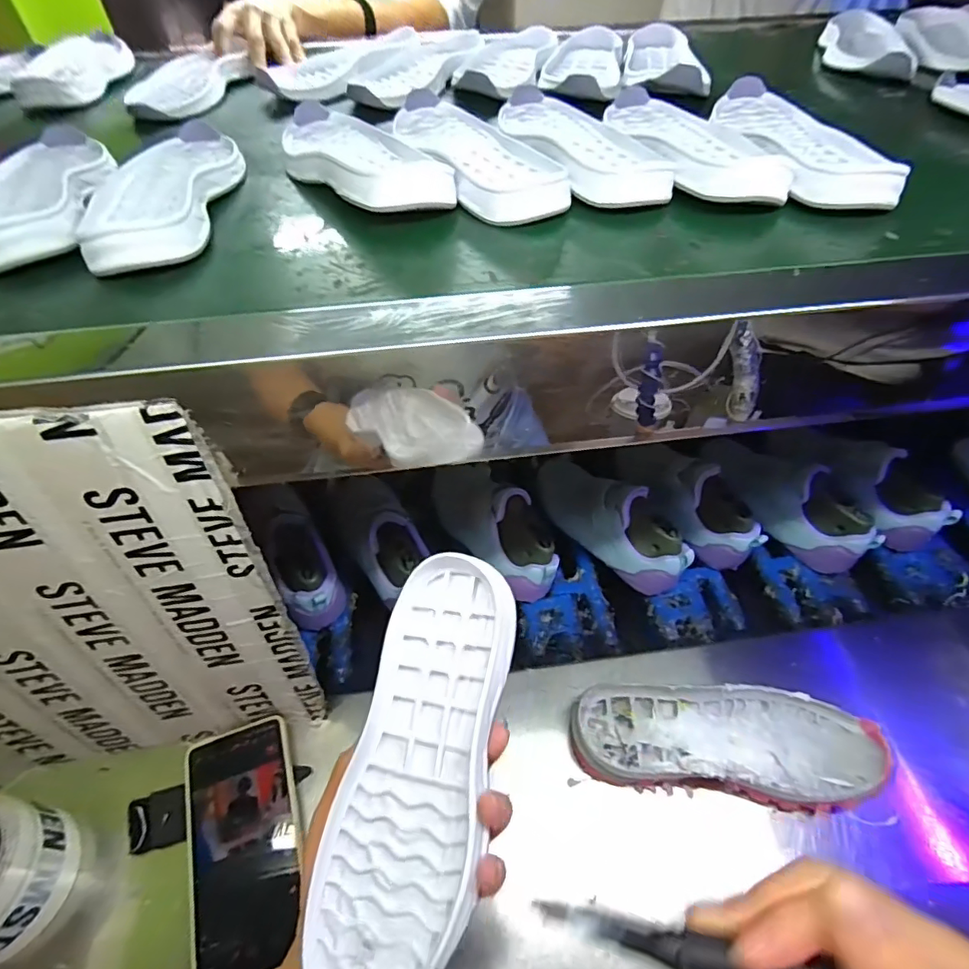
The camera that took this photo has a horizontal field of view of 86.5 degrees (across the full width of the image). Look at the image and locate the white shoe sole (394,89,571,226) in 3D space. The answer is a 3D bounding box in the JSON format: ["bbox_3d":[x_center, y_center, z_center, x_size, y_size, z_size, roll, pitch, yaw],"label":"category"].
[{"bbox_3d":[-0.014,-0.258,0.403,0.079,0.047,0.216,-17,45,-20],"label":"white shoe sole"}]

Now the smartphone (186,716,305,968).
[{"bbox_3d":[-0.182,0.270,0.393,0.078,0.010,0.164,-16,55,-15],"label":"smartphone"}]

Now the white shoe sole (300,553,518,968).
[{"bbox_3d":[-0.034,0.145,0.267,0.075,0.029,0.213,11,71,10],"label":"white shoe sole"}]

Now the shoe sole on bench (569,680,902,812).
[{"bbox_3d":[0.198,0.215,0.431,0.242,0.036,0.084,4,41,2],"label":"shoe sole on bench"}]

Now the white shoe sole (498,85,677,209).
[{"bbox_3d":[0.070,-0.272,0.413,0.087,0.041,0.223,-6,42,-10],"label":"white shoe sole"}]

